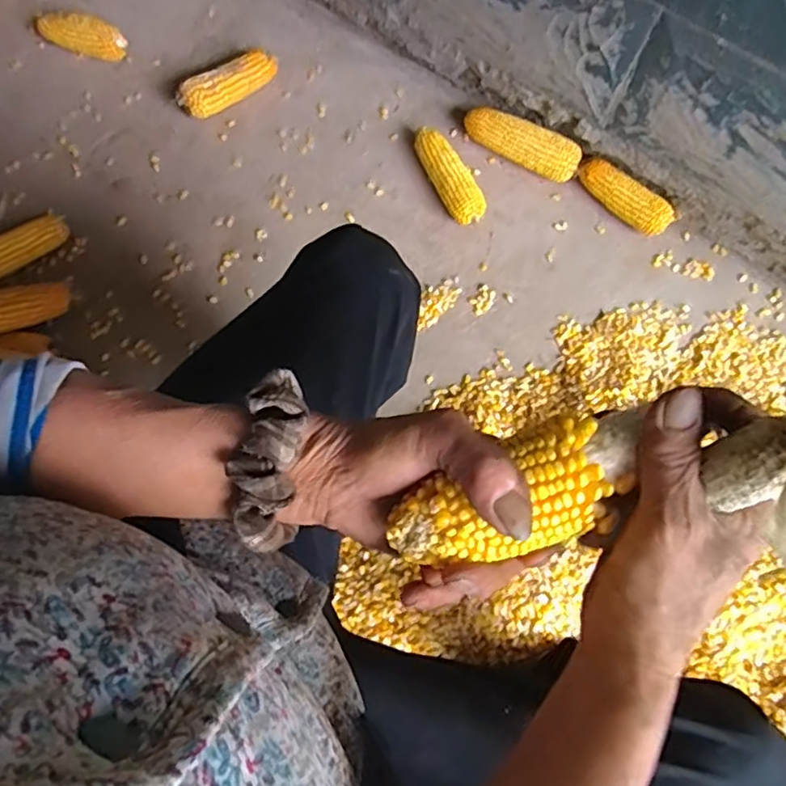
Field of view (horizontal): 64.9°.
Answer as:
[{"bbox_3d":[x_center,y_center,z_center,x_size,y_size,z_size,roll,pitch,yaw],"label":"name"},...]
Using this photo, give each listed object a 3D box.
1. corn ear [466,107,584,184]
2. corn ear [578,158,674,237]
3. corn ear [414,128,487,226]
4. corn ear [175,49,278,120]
[{"bbox_3d":[0.199,-0.389,0.962,0.188,0.046,0.060,24,78,5],"label":"corn ear"},{"bbox_3d":[0.354,-0.300,0.953,0.161,0.051,0.058,35,76,8],"label":"corn ear"},{"bbox_3d":[0.084,-0.338,0.962,0.054,0.043,0.174,-29,77,-9],"label":"corn ear"},{"bbox_3d":[-0.261,-0.494,0.991,0.171,0.052,0.048,-35,78,-11],"label":"corn ear"}]

